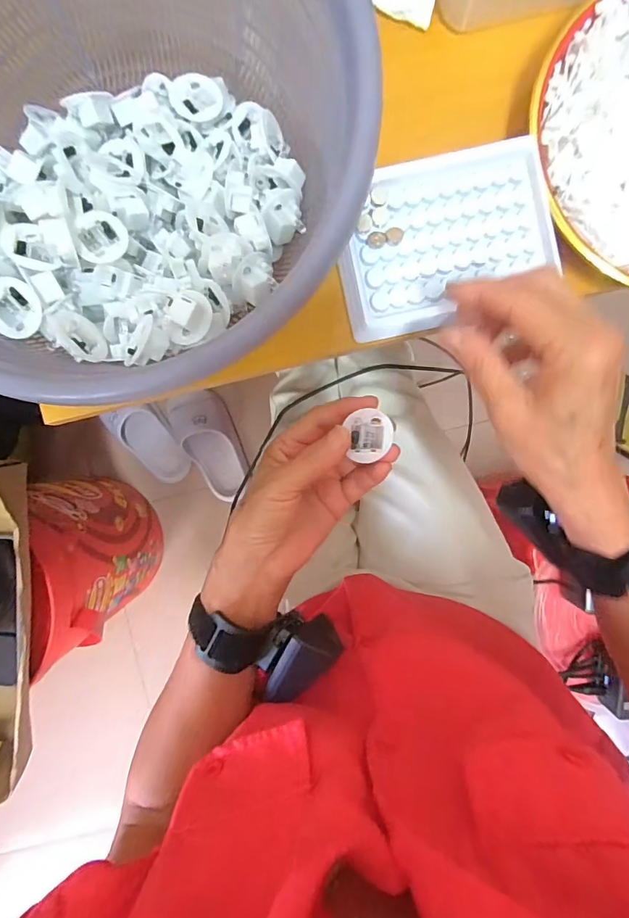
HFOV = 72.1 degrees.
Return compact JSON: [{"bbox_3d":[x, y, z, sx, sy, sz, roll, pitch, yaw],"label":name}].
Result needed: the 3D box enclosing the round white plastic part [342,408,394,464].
[{"bbox_3d":[0.034,-0.015,0.265,0.027,0.014,0.027,-13,105,-7],"label":"round white plastic part"}]

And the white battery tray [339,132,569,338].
[{"bbox_3d":[0.085,-0.142,0.283,0.139,0.013,0.102,-13,92,0],"label":"white battery tray"}]

